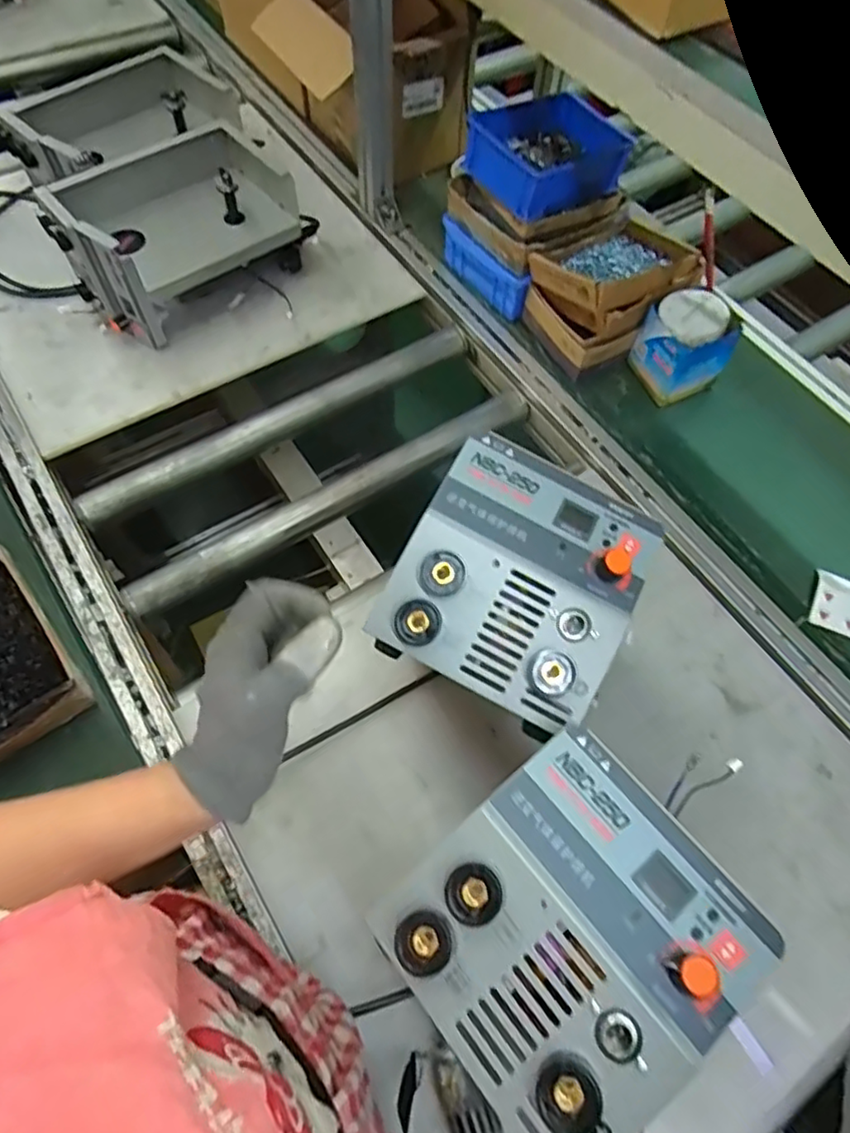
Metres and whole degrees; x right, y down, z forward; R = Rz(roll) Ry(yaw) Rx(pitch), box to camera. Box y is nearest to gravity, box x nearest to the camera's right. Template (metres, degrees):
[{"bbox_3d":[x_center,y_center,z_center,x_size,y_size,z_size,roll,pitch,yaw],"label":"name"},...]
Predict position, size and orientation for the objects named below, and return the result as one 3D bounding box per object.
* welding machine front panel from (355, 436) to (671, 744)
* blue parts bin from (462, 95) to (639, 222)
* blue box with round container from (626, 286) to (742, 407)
[{"bbox_3d":[0.066,0.006,0.431,0.150,0.047,0.162,27,65,10],"label":"welding machine front panel"},{"bbox_3d":[0.163,-0.543,0.844,0.185,0.073,0.166,-31,69,-17],"label":"blue parts bin"},{"bbox_3d":[0.346,-0.294,0.850,0.094,0.121,0.099,-26,67,-15],"label":"blue box with round container"}]

